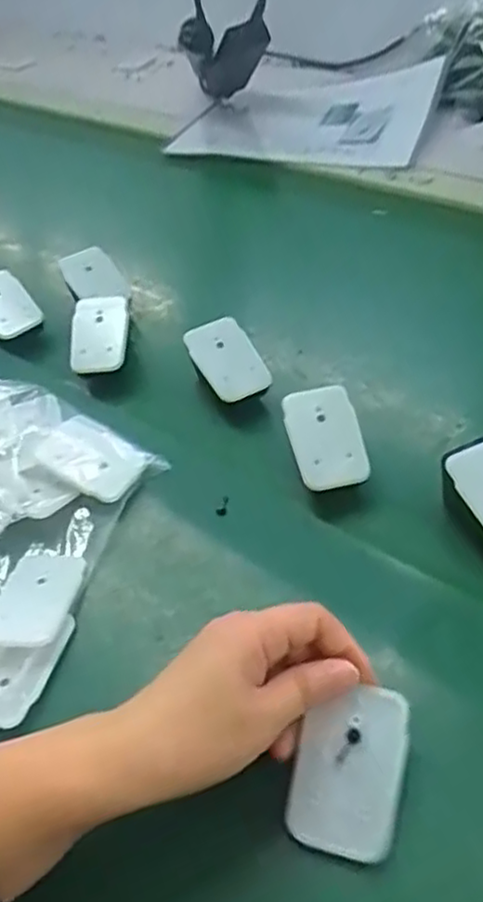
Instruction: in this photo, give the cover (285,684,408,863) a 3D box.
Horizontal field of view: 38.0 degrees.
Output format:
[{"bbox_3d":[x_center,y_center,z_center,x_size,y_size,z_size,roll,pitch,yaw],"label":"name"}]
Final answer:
[{"bbox_3d":[0.047,0.140,0.310,0.046,0.004,0.068,6,70,22],"label":"cover"}]

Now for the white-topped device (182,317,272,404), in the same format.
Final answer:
[{"bbox_3d":[-0.010,-0.066,0.512,0.045,0.013,0.063,-26,85,-10],"label":"white-topped device"}]

